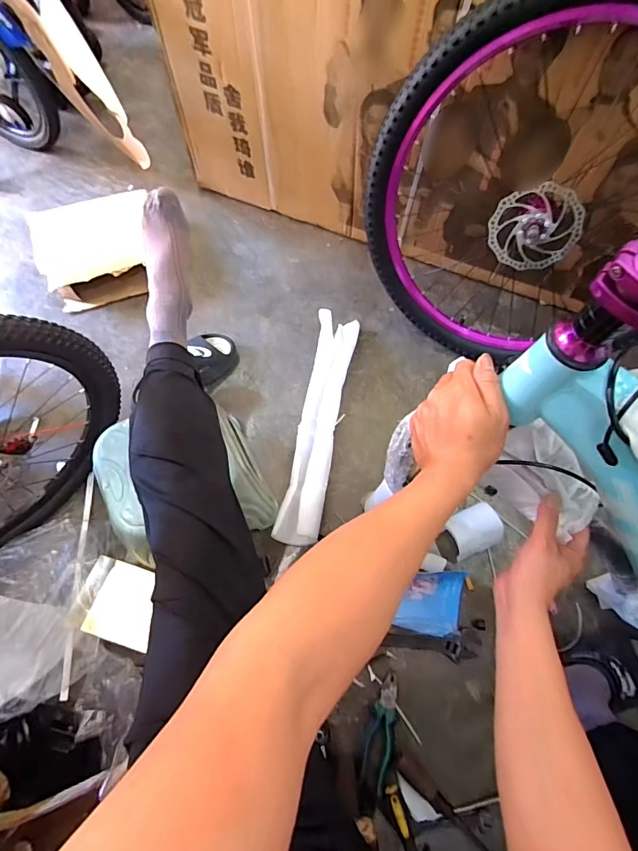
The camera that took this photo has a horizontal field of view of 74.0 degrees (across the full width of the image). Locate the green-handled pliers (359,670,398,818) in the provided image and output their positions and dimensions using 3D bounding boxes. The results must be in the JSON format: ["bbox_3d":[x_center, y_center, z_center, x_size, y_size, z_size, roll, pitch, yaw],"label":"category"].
[{"bbox_3d":[0.106,0.547,0.733,0.051,0.019,0.210,13,69,5],"label":"green-handled pliers"}]

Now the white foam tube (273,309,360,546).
[{"bbox_3d":[0.003,-0.011,0.928,0.086,0.090,0.533,10,69,4],"label":"white foam tube"}]

